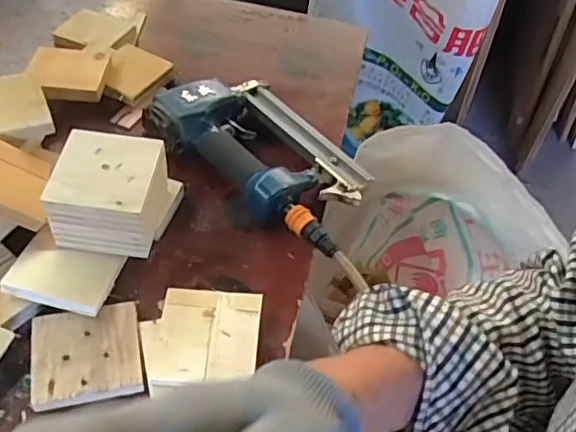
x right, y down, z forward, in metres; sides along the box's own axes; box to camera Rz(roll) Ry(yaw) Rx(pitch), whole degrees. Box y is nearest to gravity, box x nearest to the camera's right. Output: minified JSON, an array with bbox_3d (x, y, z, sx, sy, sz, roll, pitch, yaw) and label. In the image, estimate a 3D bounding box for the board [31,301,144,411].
[{"bbox_3d":[-0.177,0.121,0.521,0.092,0.010,0.085,-7,51,-12],"label":"board"}]

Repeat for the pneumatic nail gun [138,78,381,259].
[{"bbox_3d":[-0.016,-0.076,0.674,0.258,0.067,0.165,33,54,20],"label":"pneumatic nail gun"}]

